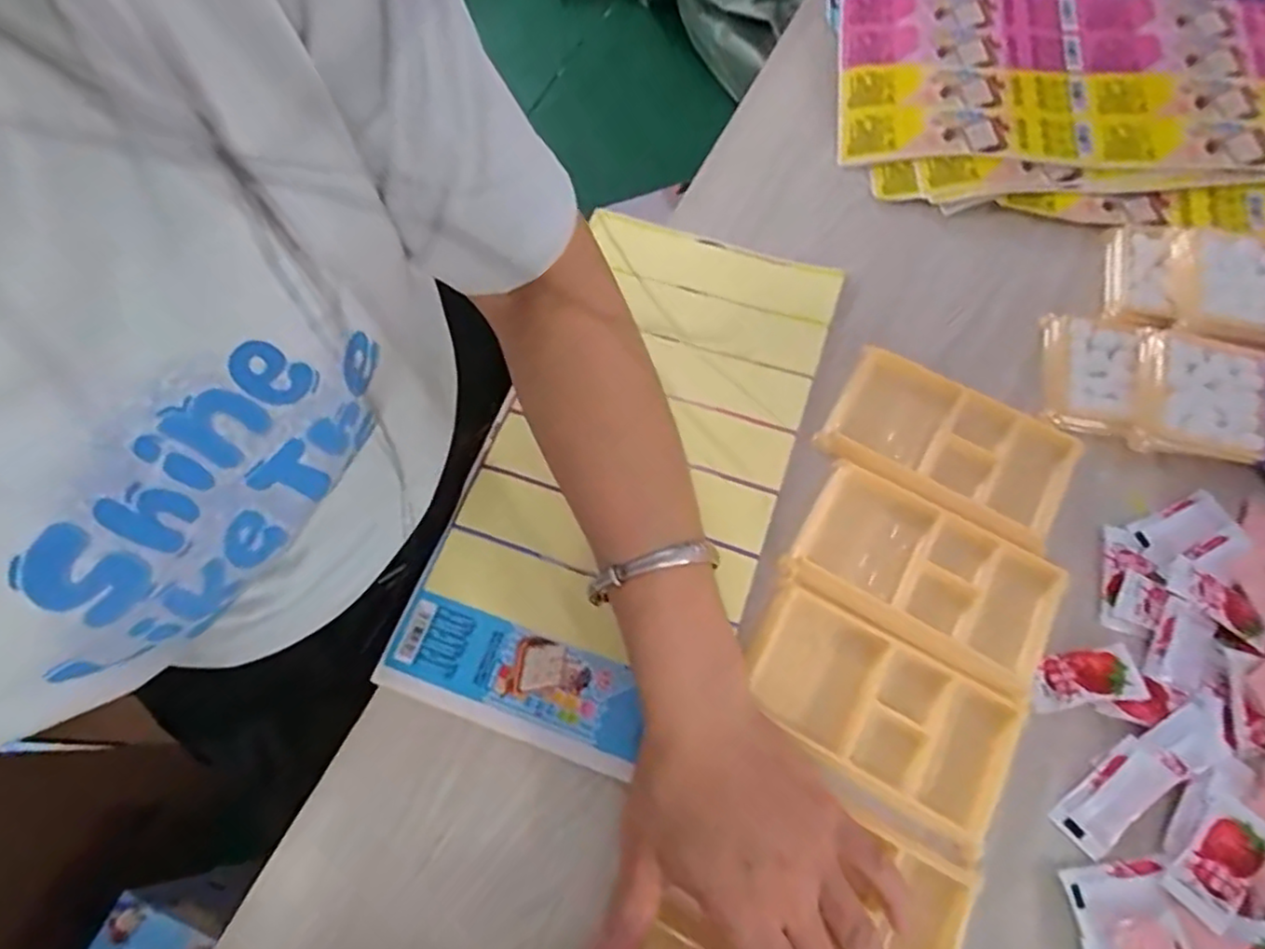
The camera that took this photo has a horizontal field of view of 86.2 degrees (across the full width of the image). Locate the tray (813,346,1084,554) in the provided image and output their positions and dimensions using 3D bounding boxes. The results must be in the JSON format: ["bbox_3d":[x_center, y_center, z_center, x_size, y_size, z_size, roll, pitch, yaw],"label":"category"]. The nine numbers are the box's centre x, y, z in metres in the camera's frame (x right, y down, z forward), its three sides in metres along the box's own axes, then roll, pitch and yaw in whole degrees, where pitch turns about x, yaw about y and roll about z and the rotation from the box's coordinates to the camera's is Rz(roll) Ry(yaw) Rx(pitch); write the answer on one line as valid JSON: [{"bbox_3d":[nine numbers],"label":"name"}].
[{"bbox_3d":[0.184,-0.016,0.388,0.136,0.013,0.077,28,72,12],"label":"tray"}]

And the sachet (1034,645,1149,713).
[{"bbox_3d":[0.232,0.104,0.345,0.051,0.004,0.026,-8,68,-1],"label":"sachet"}]

